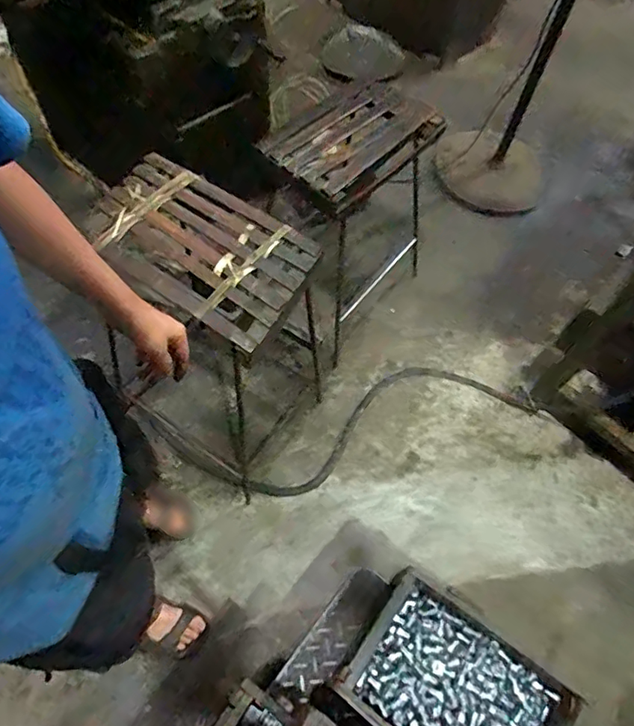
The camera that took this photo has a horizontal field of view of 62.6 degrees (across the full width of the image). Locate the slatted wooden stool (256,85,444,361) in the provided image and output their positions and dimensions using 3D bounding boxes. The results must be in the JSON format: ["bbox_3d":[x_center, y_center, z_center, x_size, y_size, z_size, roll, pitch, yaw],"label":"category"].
[{"bbox_3d":[0.089,-0.382,1.482,0.313,0.611,0.461,32,66,12],"label":"slatted wooden stool"}]

